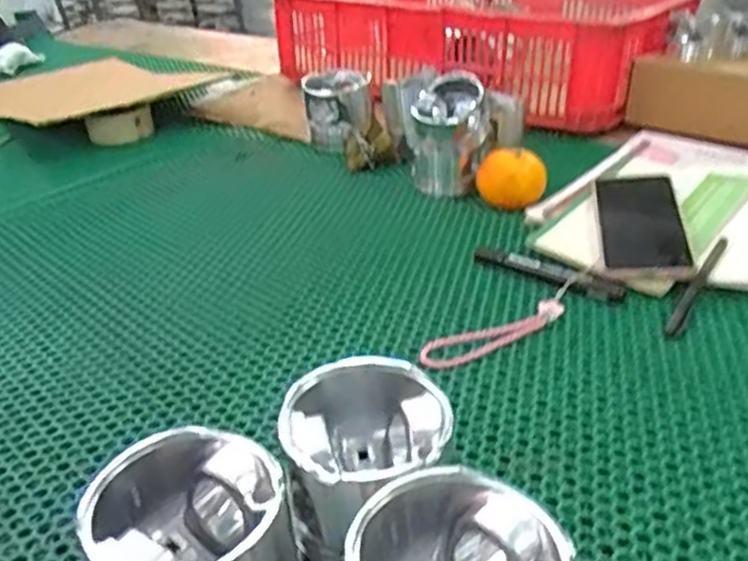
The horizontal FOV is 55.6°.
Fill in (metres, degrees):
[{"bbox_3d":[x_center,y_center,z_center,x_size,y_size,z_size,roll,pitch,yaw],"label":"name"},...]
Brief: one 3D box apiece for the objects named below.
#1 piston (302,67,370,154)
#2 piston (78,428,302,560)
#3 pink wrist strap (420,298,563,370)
[{"bbox_3d":[-0.049,-0.233,0.982,0.089,0.090,0.091,-2,31,1],"label":"piston"},{"bbox_3d":[-0.087,0.137,0.352,0.088,0.082,0.094,-3,32,2],"label":"piston"},{"bbox_3d":[0.100,0.043,0.577,0.141,0.004,0.037,-18,34,-21],"label":"pink wrist strap"}]

